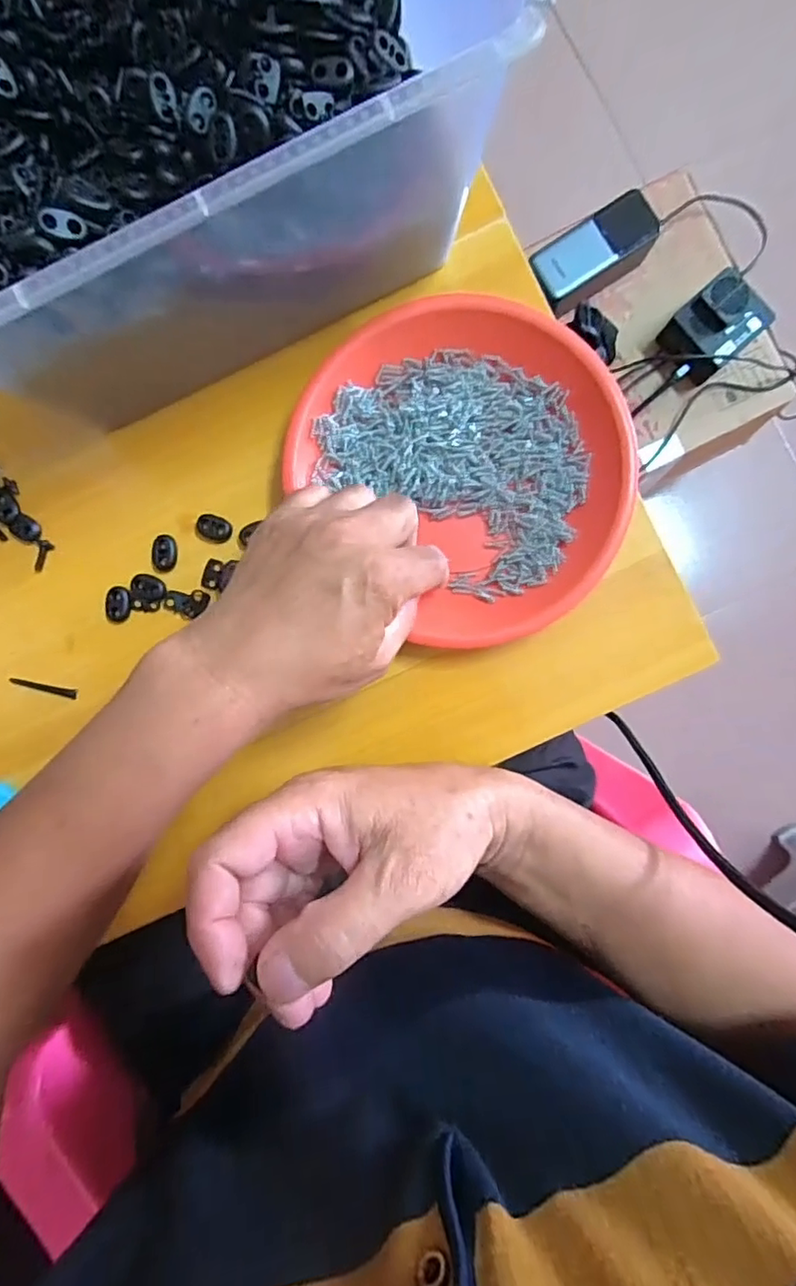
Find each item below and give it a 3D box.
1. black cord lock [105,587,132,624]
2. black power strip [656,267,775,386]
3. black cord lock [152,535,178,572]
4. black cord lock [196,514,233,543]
[{"bbox_3d":[-0.173,-0.024,0.354,0.015,0.004,0.022,0,90,2],"label":"black cord lock"},{"bbox_3d":[0.324,-0.318,0.583,0.080,0.053,0.076,-41,88,1],"label":"black power strip"},{"bbox_3d":[-0.145,-0.056,0.354,0.015,0.004,0.022,0,90,2],"label":"black cord lock"},{"bbox_3d":[-0.113,-0.071,0.353,0.023,0.004,0.015,16,90,2],"label":"black cord lock"}]

